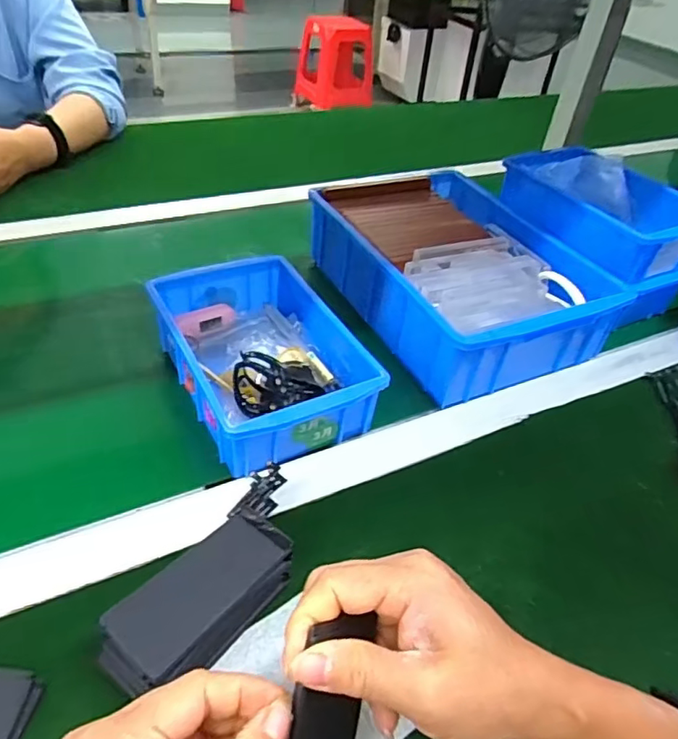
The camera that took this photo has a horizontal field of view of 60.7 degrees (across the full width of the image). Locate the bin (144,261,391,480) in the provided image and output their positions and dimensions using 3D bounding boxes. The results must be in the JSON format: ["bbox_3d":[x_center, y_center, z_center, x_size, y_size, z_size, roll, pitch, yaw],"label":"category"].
[{"bbox_3d":[-0.068,-0.012,0.493,0.131,0.063,0.203,-17,46,-25],"label":"bin"}]

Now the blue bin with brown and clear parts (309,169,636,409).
[{"bbox_3d":[0.118,-0.104,0.602,0.208,0.079,0.296,-14,45,-22],"label":"blue bin with brown and clear parts"}]

